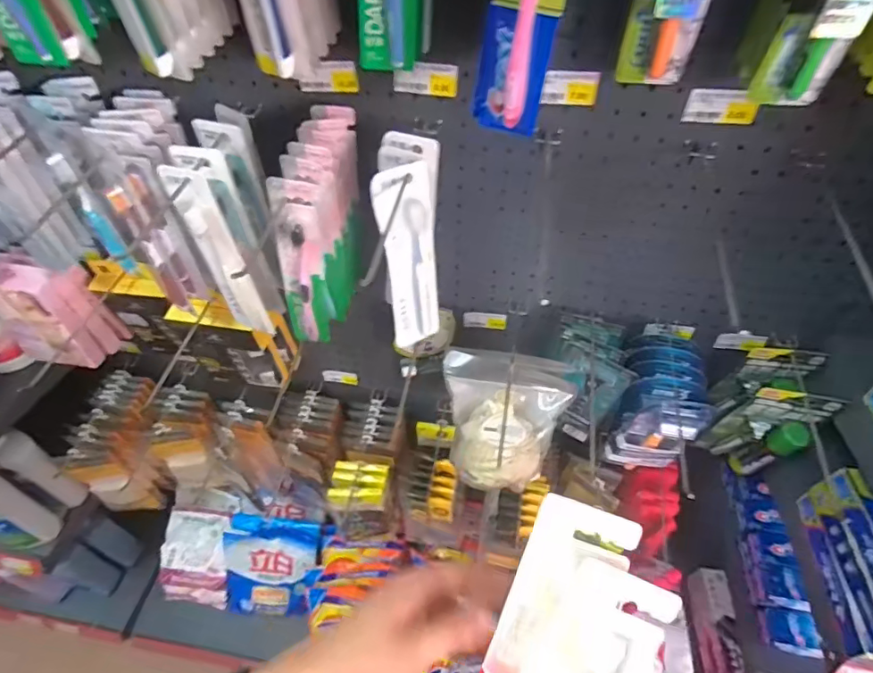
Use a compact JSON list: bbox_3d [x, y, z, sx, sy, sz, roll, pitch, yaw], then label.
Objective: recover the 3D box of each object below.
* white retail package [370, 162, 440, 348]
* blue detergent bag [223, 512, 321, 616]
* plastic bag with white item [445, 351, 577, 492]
[{"bbox_3d":[-0.028,-0.075,0.542,0.058,0.213,0.030,-21,53,-16],"label":"white retail package"},{"bbox_3d":[-0.367,0.517,1.137,0.209,0.224,0.042,4,5,-5],"label":"blue detergent bag"},{"bbox_3d":[0.092,0.115,0.683,0.158,0.173,0.111,6,50,5],"label":"plastic bag with white item"}]

